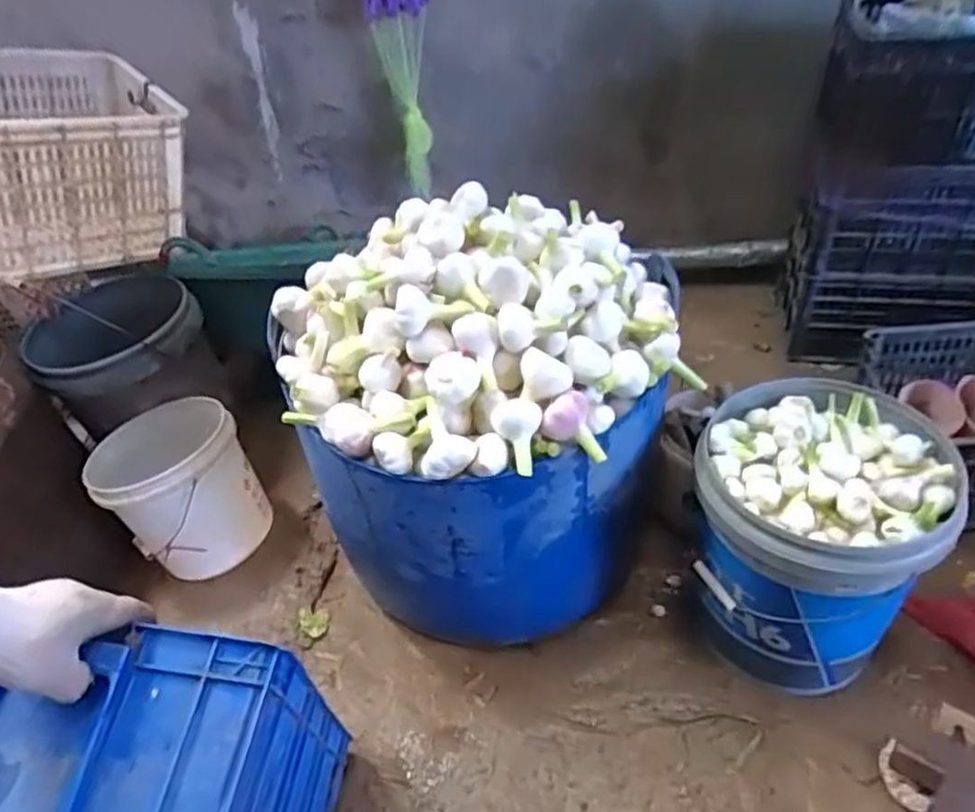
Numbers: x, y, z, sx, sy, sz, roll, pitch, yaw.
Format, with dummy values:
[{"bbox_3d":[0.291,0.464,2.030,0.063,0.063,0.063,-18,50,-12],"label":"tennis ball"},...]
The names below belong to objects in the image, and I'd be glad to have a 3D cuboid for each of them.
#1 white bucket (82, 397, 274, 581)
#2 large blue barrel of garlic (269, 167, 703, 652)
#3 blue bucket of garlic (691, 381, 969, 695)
[{"bbox_3d":[-0.562,0.142,1.255,0.239,0.231,0.271,-30,47,-25],"label":"white bucket"},{"bbox_3d":[0.007,0.022,1.064,0.516,0.538,0.456,-34,49,-29],"label":"large blue barrel of garlic"},{"bbox_3d":[0.440,0.198,0.996,0.284,0.385,0.309,9,43,16],"label":"blue bucket of garlic"}]

